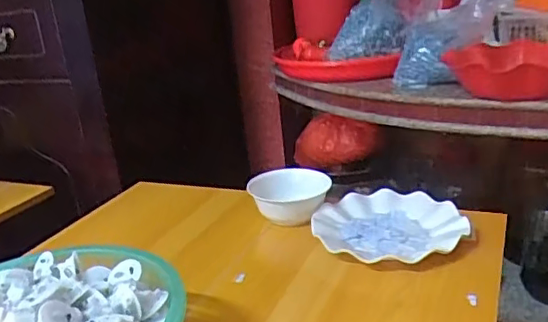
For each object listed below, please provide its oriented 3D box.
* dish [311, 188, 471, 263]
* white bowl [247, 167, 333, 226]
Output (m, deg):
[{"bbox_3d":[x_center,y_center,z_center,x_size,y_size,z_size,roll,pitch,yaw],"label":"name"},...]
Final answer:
[{"bbox_3d":[0.144,0.084,0.714,0.180,0.029,0.170,-5,20,2],"label":"dish"},{"bbox_3d":[0.024,0.050,0.797,0.109,0.053,0.109,-5,20,2],"label":"white bowl"}]

